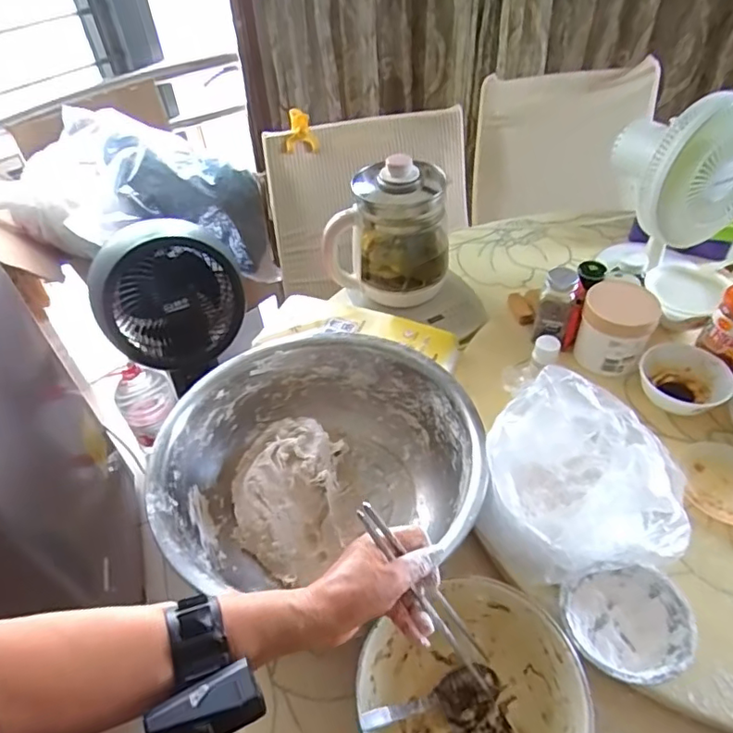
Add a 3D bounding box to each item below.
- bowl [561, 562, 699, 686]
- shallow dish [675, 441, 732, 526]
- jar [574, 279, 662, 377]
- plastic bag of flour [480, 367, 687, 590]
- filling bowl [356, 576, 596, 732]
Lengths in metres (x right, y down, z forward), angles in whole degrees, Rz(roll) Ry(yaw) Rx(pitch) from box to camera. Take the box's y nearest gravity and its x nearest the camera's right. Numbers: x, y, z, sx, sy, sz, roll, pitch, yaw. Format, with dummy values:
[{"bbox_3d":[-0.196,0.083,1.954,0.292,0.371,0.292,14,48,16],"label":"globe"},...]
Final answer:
[{"bbox_3d":[0.257,0.255,0.545,0.119,0.040,0.107,-18,47,-13],"label":"bowl"},{"bbox_3d":[0.435,0.140,0.661,0.111,0.015,0.104,-2,46,2],"label":"shallow dish"},{"bbox_3d":[0.359,-0.054,0.799,0.093,0.100,0.106,19,50,21],"label":"jar"},{"bbox_3d":[0.224,0.129,0.595,0.180,0.146,0.195,4,47,8],"label":"plastic bag of flour"},{"bbox_3d":[0.098,0.318,0.522,0.197,0.085,0.190,-13,47,-8],"label":"filling bowl"}]

